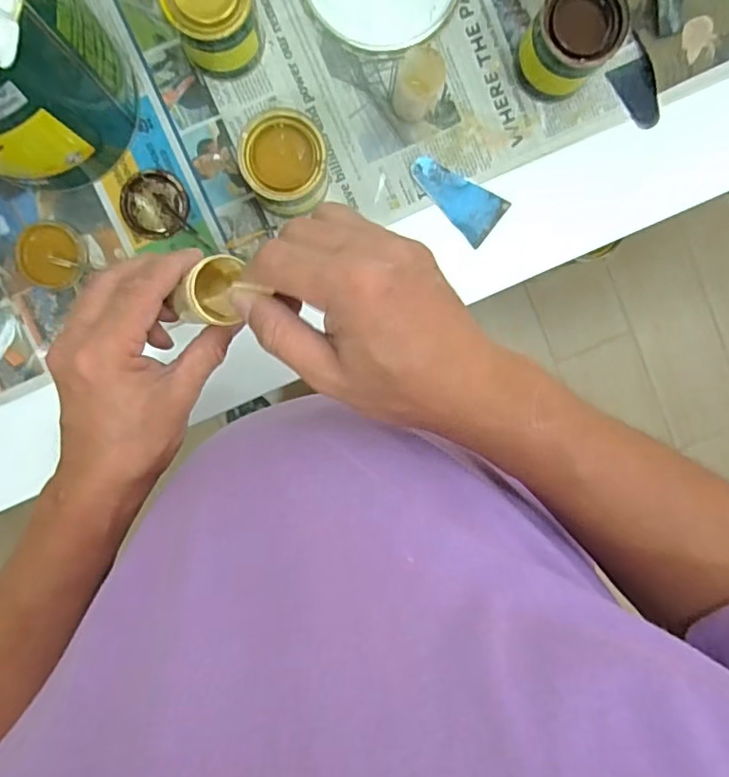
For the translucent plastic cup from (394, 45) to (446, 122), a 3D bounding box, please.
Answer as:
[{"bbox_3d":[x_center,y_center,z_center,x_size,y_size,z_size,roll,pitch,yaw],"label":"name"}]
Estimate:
[{"bbox_3d":[0.047,-0.264,0.485,0.037,0.058,0.039,0,97,-3],"label":"translucent plastic cup"}]

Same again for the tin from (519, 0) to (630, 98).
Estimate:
[{"bbox_3d":[0.176,-0.300,0.483,0.070,0.090,0.061,38,93,-7],"label":"tin"}]

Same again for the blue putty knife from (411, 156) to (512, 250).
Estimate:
[{"bbox_3d":[0.088,-0.187,0.538,0.096,0.005,0.048,38,93,-7],"label":"blue putty knife"}]

